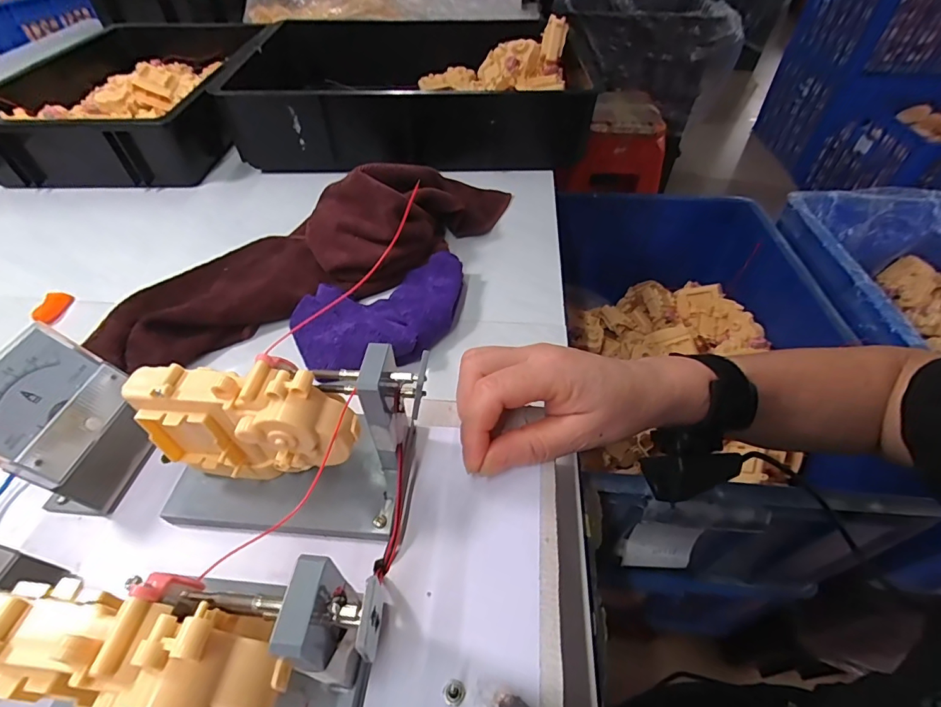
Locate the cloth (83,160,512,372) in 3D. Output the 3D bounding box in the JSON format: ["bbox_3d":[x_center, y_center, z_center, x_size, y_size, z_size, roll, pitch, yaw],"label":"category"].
[{"bbox_3d":[-0.137,-0.121,0.456,0.458,0.081,0.139,-23,51,-20],"label":"cloth"}]

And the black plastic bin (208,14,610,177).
[{"bbox_3d":[-0.092,-0.417,0.706,0.515,0.117,0.377,2,48,3],"label":"black plastic bin"}]

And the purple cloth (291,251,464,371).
[{"bbox_3d":[-0.072,-0.031,0.420,0.169,0.045,0.105,-20,50,-18],"label":"purple cloth"}]

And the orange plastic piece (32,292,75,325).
[{"bbox_3d":[-0.416,-0.045,0.449,0.016,0.015,0.046,-10,48,-8],"label":"orange plastic piece"}]

